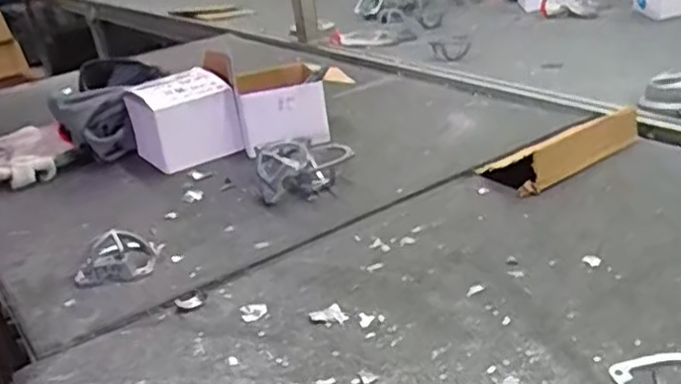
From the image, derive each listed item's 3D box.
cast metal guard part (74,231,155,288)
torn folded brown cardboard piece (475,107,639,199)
[{"bbox_3d":[-0.253,0.075,0.766,0.091,0.038,0.067,-17,26,-20],"label":"cast metal guard part"},{"bbox_3d":[0.296,-0.065,0.897,0.224,0.047,0.097,-19,27,-24],"label":"torn folded brown cardboard piece"}]

